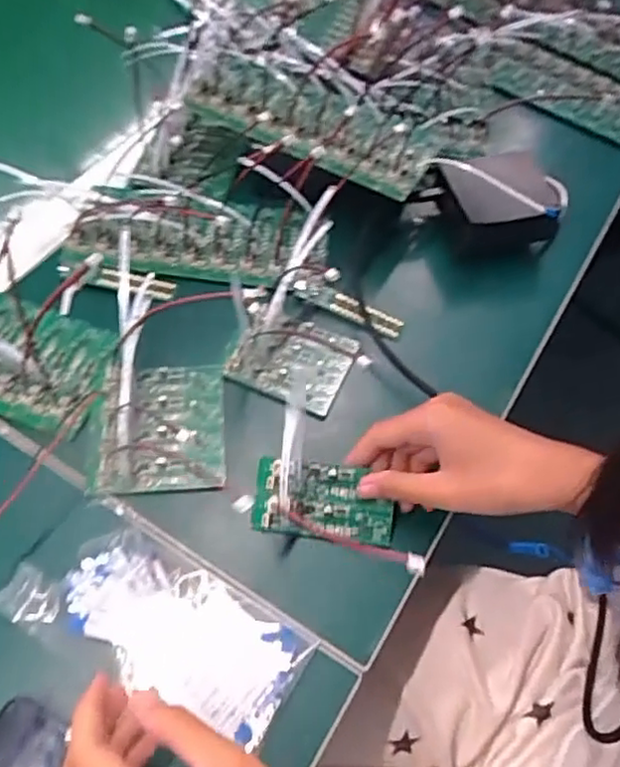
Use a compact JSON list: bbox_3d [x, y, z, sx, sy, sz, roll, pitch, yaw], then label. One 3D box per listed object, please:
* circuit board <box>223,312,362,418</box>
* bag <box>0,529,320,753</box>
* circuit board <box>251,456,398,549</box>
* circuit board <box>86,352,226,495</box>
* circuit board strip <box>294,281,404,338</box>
[{"bbox_3d":[-0.012,-0.018,0.463,0.076,0.013,0.063,24,68,-2],"label":"circuit board"},{"bbox_3d":[-0.080,0.126,0.354,0.152,0.022,0.065,25,58,12],"label":"bag"},{"bbox_3d":[0.008,0.070,0.396,0.083,0.006,0.044,7,82,3],"label":"circuit board"},{"bbox_3d":[-0.097,0.025,0.426,0.082,0.015,0.087,-2,57,-5],"label":"circuit board"},{"bbox_3d":[0.028,-0.056,0.491,0.083,0.004,0.015,24,79,5],"label":"circuit board strip"}]

